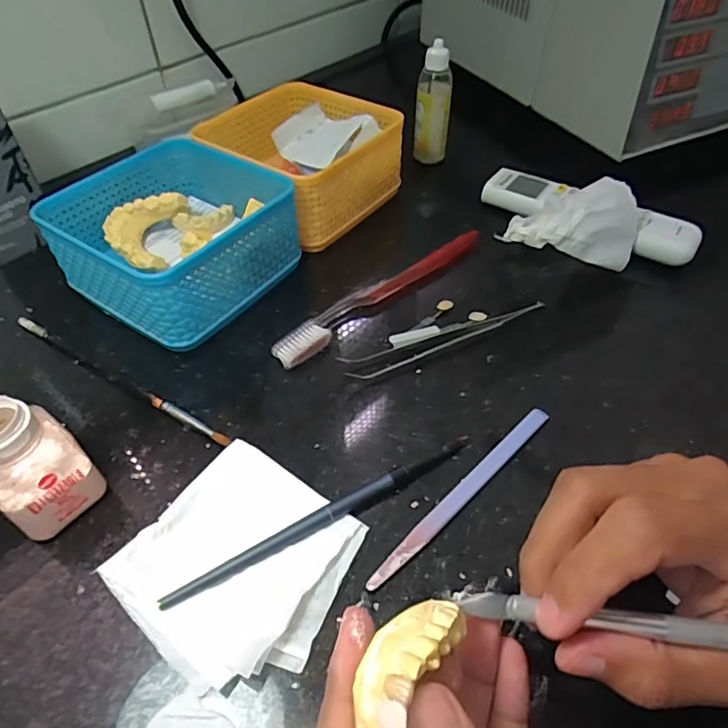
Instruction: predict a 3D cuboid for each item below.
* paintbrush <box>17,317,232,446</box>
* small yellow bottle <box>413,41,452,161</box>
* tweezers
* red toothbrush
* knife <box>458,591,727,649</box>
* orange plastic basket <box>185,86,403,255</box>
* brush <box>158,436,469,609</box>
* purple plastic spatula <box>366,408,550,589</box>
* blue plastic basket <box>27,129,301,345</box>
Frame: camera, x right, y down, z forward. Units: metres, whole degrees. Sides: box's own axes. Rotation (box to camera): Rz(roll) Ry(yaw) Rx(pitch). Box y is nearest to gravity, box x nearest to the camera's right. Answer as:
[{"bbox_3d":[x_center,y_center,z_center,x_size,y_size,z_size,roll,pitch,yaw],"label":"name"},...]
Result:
[{"bbox_3d":[-0.154,0.006,0.322,0.186,0.008,0.007,25,53,21],"label":"paintbrush"},{"bbox_3d":[0.066,-0.243,0.504,0.033,0.108,0.029,4,49,5],"label":"small yellow bottle"},{"bbox_3d":[0.052,-0.020,0.341,0.140,0.009,0.021,-20,51,-16],"label":"tweezers"},{"bbox_3d":[0.014,-0.052,0.370,0.186,0.012,0.023,-35,56,-26],"label":"red toothbrush"},{"bbox_3d":[0.097,0.084,0.168,0.128,0.004,0.008,5,50,7],"label":"knife"},{"bbox_3d":[-0.051,-0.171,0.435,0.135,0.058,0.127,31,56,25],"label":"orange plastic basket"},{"bbox_3d":[-0.016,0.073,0.260,0.165,0.006,0.010,-23,52,-18],"label":"brush"},{"bbox_3d":[0.052,0.064,0.271,0.136,0.004,0.010,-36,57,-27],"label":"purple plastic spatula"},{"bbox_3d":[-0.130,-0.091,0.370,0.129,0.062,0.131,28,54,23],"label":"blue plastic basket"}]

